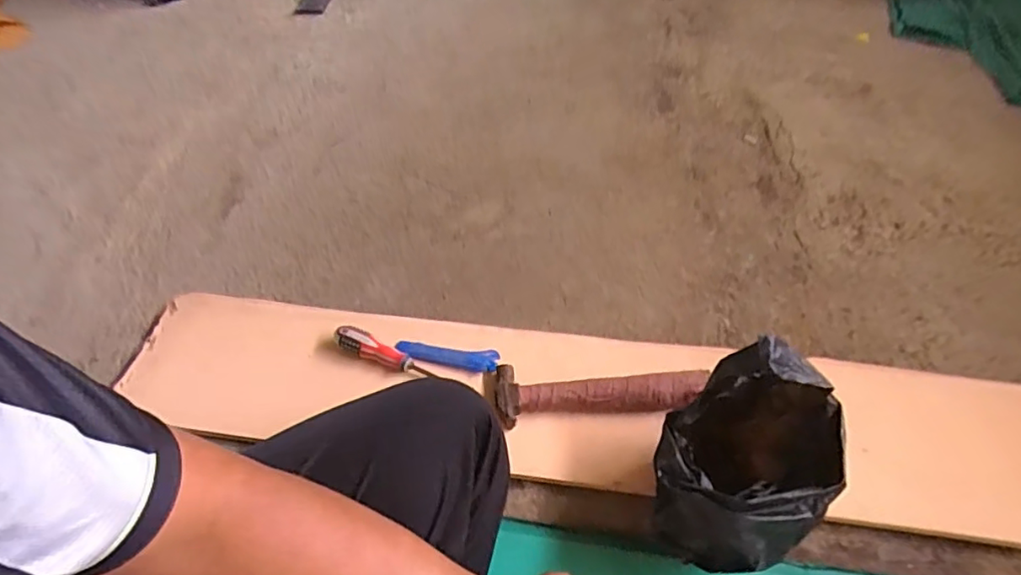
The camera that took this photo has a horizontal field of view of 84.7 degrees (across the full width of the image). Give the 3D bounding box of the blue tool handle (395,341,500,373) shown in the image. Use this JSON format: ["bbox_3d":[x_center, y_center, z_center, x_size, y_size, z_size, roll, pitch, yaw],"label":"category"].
[{"bbox_3d":[-0.083,0.090,0.733,0.132,0.009,0.030,5,55,5],"label":"blue tool handle"}]

